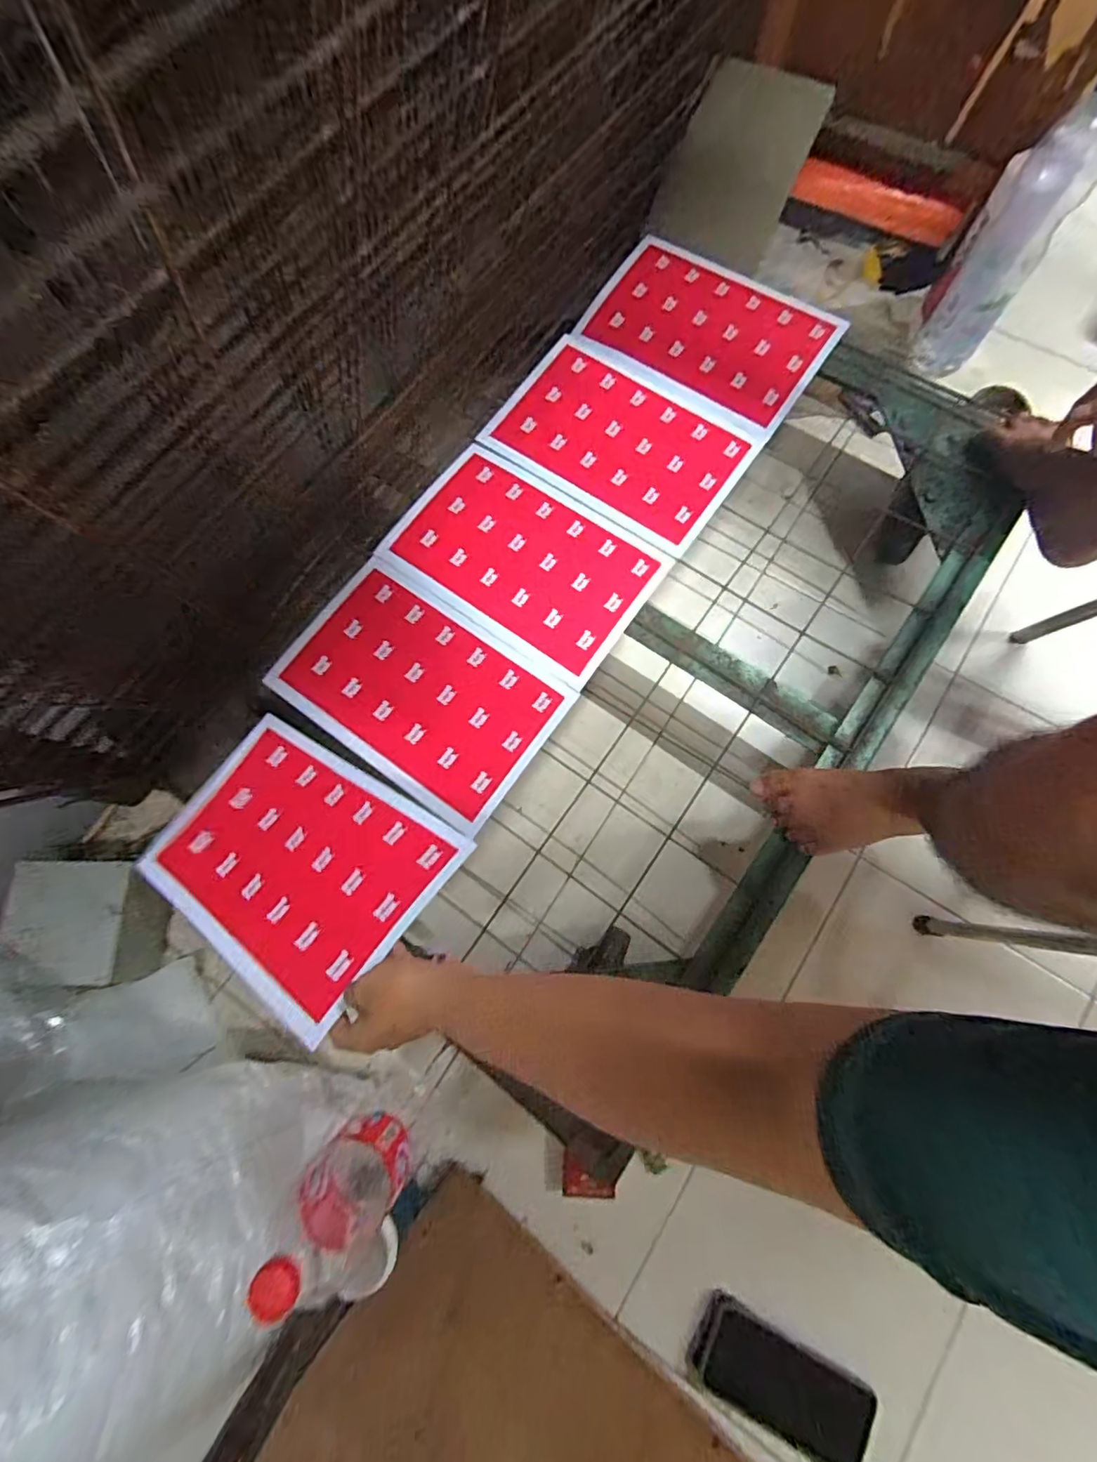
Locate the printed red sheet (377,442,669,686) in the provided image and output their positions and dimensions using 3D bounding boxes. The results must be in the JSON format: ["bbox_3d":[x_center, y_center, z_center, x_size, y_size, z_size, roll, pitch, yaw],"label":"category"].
[{"bbox_3d":[-0.032,-0.221,0.699,0.317,0.011,0.205,34,79,10],"label":"printed red sheet"}]

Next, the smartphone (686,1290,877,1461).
[{"bbox_3d":[0.233,0.661,0.559,0.174,0.013,0.075,23,60,14],"label":"smartphone"}]

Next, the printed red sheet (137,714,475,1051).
[{"bbox_3d":[-0.268,0.123,0.570,0.333,0.030,0.216,22,62,29],"label":"printed red sheet"}]

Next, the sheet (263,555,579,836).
[{"bbox_3d":[-0.157,-0.055,0.662,0.325,0.010,0.209,34,78,10],"label":"sheet"}]

